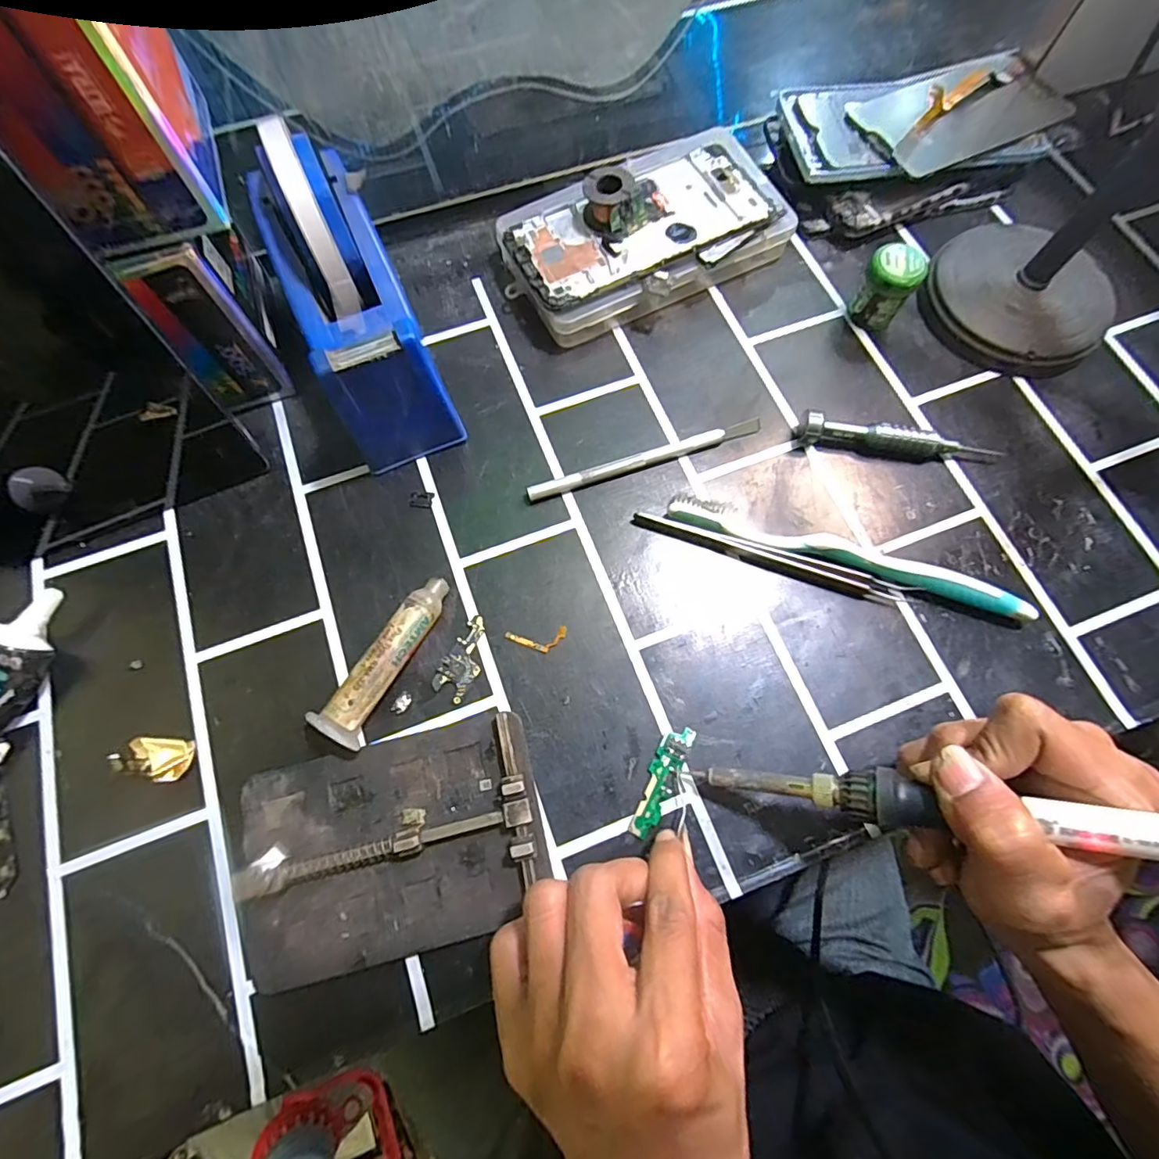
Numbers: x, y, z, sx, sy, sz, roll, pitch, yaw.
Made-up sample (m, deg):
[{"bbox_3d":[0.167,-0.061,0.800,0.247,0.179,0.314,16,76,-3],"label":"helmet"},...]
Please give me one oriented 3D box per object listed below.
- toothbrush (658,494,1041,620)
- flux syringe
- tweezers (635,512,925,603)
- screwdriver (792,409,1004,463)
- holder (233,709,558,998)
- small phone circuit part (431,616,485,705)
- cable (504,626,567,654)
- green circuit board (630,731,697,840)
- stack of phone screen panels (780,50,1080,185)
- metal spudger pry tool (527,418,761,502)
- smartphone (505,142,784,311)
[{"bbox_3d":[0.138,-0.013,0.283,0.184,0.015,0.020,20,72,6],"label":"toothbrush"},{"bbox_3d":[-0.090,0.038,0.263,0.022,0.024,0.086,31,74,9],"label":"flux syringe"},{"bbox_3d":[0.103,-0.011,0.286,0.148,0.009,0.010,16,72,5],"label":"tweezers"},{"bbox_3d":[0.181,-0.077,0.304,0.113,0.016,0.015,10,72,3],"label":"screwdriver"},{"bbox_3d":[-0.082,0.116,0.237,0.129,0.022,0.087,-14,72,-5],"label":"holder"},{"bbox_3d":[-0.057,0.040,0.273,0.019,0.004,0.041,30,74,9],"label":"small phone circuit part"},{"bbox_3d":[-0.022,0.031,0.275,0.032,0.004,0.013,-6,72,-2],"label":"cable"},{"bbox_3d":[0.038,0.094,0.254,0.014,0.004,0.052,26,75,8],"label":"green circuit board"},{"bbox_3d":[0.225,-0.297,0.344,0.175,0.020,0.084,-9,74,0],"label":"stack of phone screen panels"},{"bbox_3d":[0.038,-0.068,0.307,0.138,0.009,0.009,-19,73,-7],"label":"metal spudger pry tool"},{"bbox_3d":[0.040,-0.216,0.331,0.159,0.006,0.077,-26,72,-5],"label":"smartphone"}]

